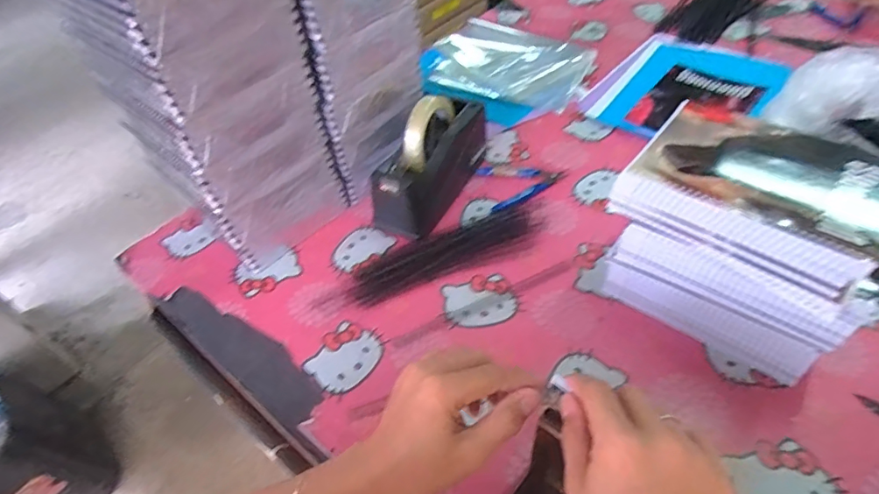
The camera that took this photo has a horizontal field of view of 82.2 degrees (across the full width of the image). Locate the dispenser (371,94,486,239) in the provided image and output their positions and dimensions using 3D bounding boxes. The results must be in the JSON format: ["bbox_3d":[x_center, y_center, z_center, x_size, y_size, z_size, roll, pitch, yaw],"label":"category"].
[{"bbox_3d":[-0.007,-0.114,0.662,0.069,0.120,0.200,23,54,25],"label":"dispenser"}]

